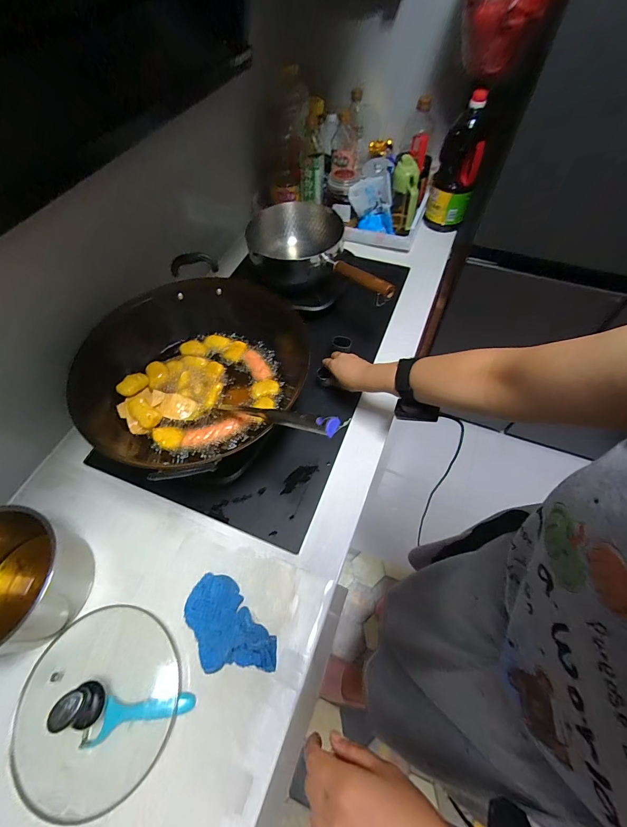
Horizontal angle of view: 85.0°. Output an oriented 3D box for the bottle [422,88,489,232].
[{"bbox_3d":[0.392,-0.669,0.922,0.111,0.290,0.107,18,61,12],"label":"bottle"}]

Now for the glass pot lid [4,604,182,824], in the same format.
[{"bbox_3d":[-0.294,0.378,0.446,0.209,0.069,0.215,-1,59,1],"label":"glass pot lid"}]

